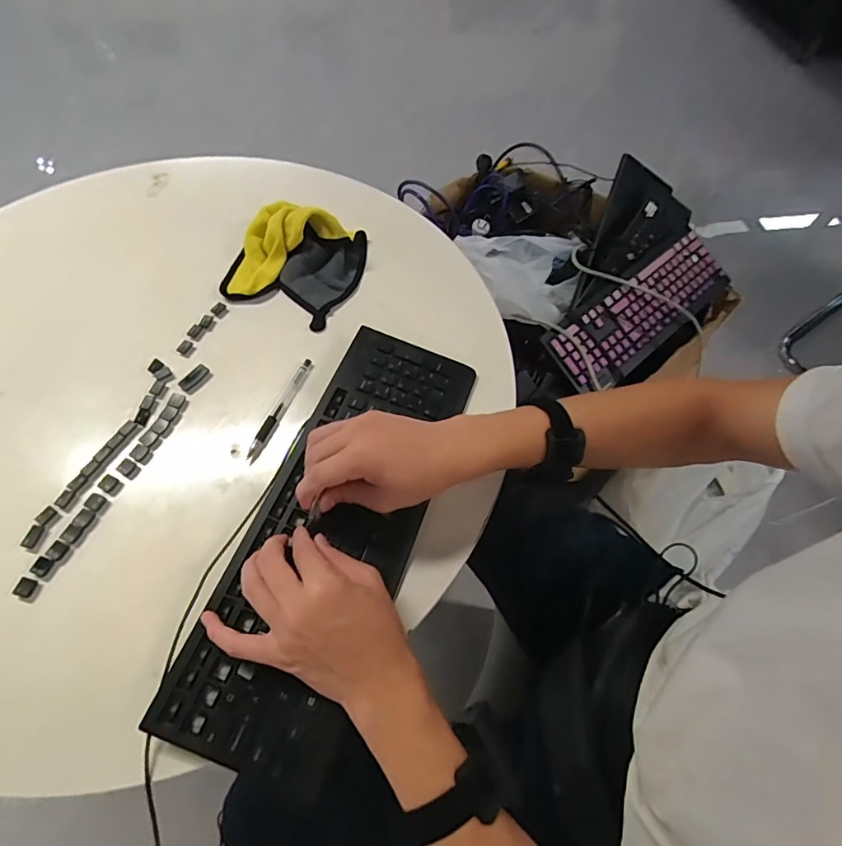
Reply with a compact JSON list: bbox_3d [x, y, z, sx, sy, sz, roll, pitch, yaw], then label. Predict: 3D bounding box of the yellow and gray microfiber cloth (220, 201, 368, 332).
[{"bbox_3d":[-0.154,-0.211,0.598,0.151,0.056,0.165,20,61,9],"label":"yellow and gray microfiber cloth"}]

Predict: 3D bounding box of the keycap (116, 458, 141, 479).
[{"bbox_3d":[-0.289,0.045,0.476,0.019,0.005,0.015,30,65,14],"label":"keycap"}]

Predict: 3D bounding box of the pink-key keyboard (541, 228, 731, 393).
[{"bbox_3d":[0.400,-0.205,0.882,0.432,0.037,0.157,-35,92,-21],"label":"pink-key keyboard"}]

